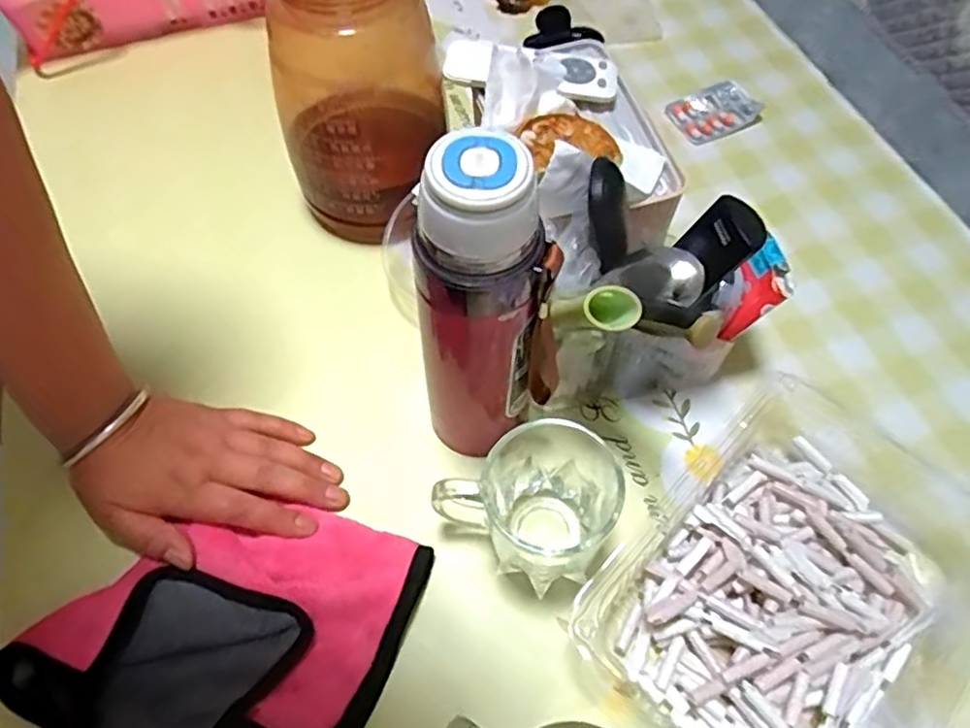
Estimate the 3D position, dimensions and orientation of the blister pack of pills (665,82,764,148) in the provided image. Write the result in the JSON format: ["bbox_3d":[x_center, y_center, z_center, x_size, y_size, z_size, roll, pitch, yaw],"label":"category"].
[{"bbox_3d":[0.216,-0.242,0.626,0.080,0.013,0.056,-28,69,-10],"label":"blister pack of pills"}]

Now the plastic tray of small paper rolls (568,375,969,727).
[{"bbox_3d":[0.192,0.135,0.388,0.189,0.036,0.240,40,67,21],"label":"plastic tray of small paper rolls"}]

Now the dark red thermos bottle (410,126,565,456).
[{"bbox_3d":[-0.005,-0.021,0.360,0.064,0.221,0.060,-21,61,-12],"label":"dark red thermos bottle"}]

